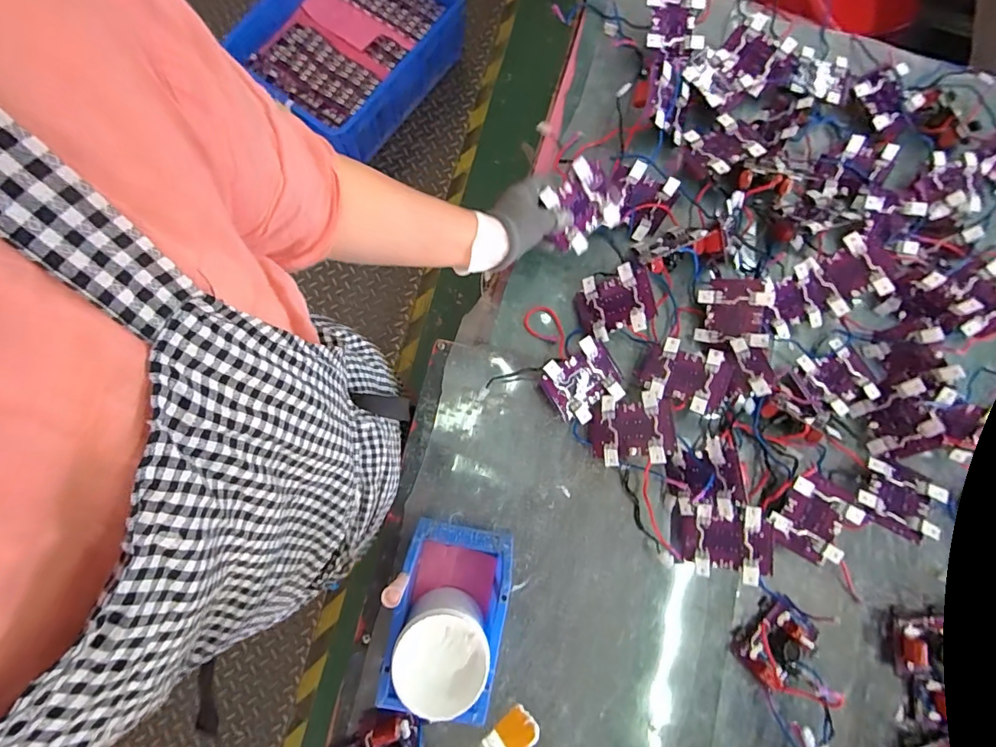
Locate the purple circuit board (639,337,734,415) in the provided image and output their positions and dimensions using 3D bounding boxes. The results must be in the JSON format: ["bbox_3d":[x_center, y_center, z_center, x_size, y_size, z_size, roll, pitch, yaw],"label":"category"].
[{"bbox_3d":[0.232,0.003,0.586,0.098,0.016,0.084,18,68,21],"label":"purple circuit board"}]

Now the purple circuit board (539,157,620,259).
[{"bbox_3d":[0.100,-0.205,0.585,0.099,0.019,0.089,-37,112,1],"label":"purple circuit board"}]

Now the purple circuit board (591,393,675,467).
[{"bbox_3d":[0.160,0.069,0.570,0.095,0.018,0.083,-8,64,23],"label":"purple circuit board"}]

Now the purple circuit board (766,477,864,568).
[{"bbox_3d":[0.381,0.175,0.569,0.081,0.017,0.094,27,90,14],"label":"purple circuit board"}]

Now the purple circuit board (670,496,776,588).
[{"bbox_3d":[0.265,0.198,0.562,0.108,0.012,0.083,3,82,23],"label":"purple circuit board"}]

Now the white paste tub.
[{"bbox_3d":[-0.056,0.293,0.512,0.090,0.111,0.098,1,81,-4],"label":"white paste tub"}]

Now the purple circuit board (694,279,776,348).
[{"bbox_3d":[0.303,-0.078,0.607,0.085,0.010,0.080,9,106,31],"label":"purple circuit board"}]

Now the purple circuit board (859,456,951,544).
[{"bbox_3d":[0.491,0.154,0.578,0.082,0.016,0.086,31,67,24],"label":"purple circuit board"}]

